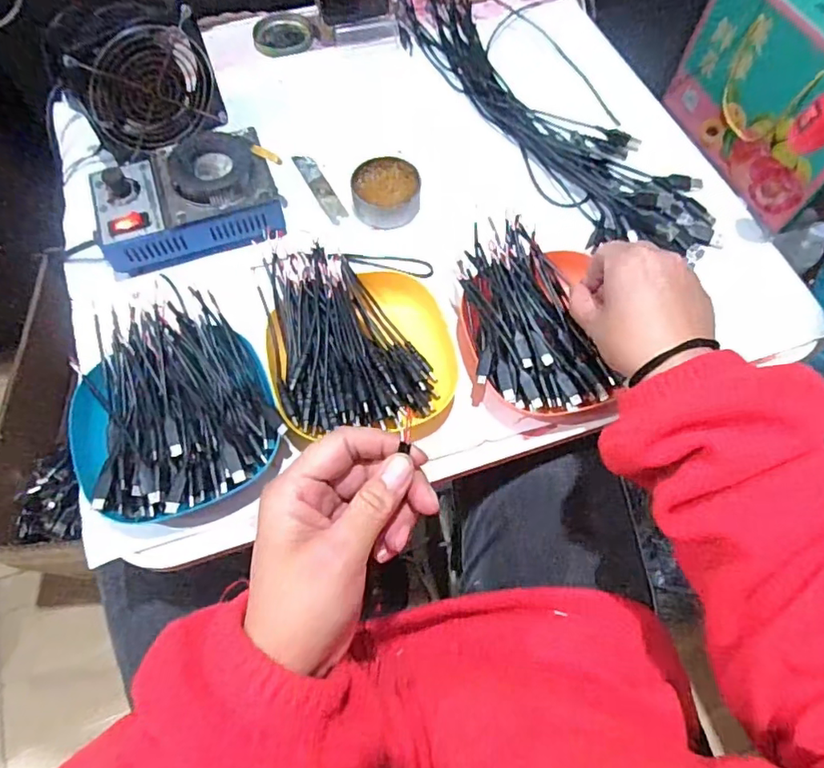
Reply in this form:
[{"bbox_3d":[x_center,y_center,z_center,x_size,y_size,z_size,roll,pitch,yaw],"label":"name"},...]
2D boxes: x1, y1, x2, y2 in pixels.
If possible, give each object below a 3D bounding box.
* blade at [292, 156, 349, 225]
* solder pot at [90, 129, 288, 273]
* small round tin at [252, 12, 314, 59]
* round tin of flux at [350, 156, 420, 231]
[{"bbox_3d":[-0.087,-0.187,0.535,0.019,0.004,0.094,-23,66,-16],"label":"blade"},{"bbox_3d":[-0.194,-0.159,0.489,0.150,0.062,0.097,-16,67,-8],"label":"solder pot"},{"bbox_3d":[-0.144,-0.388,0.626,0.064,0.007,0.068,0,65,-1],"label":"small round tin"},{"bbox_3d":[-0.023,-0.177,0.517,0.061,0.025,0.063,0,65,-1],"label":"round tin of flux"}]

